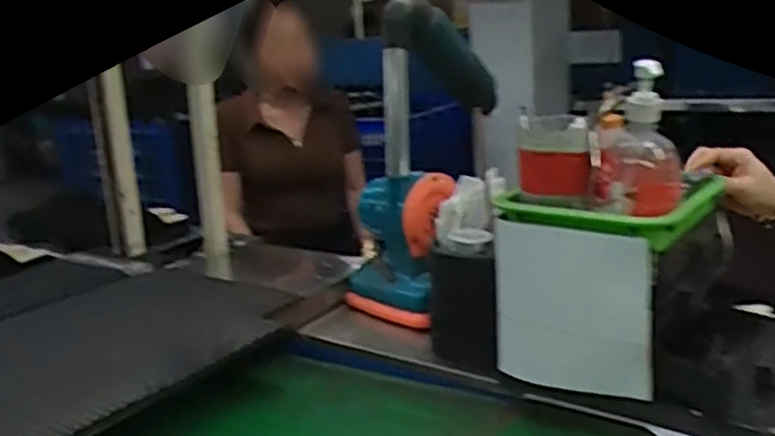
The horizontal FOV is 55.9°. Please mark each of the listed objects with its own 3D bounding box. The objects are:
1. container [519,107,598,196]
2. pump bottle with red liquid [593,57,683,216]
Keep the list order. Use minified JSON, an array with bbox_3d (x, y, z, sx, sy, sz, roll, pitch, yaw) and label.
[{"bbox_3d":[0.184,-0.064,0.796,0.083,0.075,0.084,-1,15,11],"label":"container"},{"bbox_3d":[0.257,-0.084,0.745,0.082,0.146,0.075,2,16,21],"label":"pump bottle with red liquid"}]

